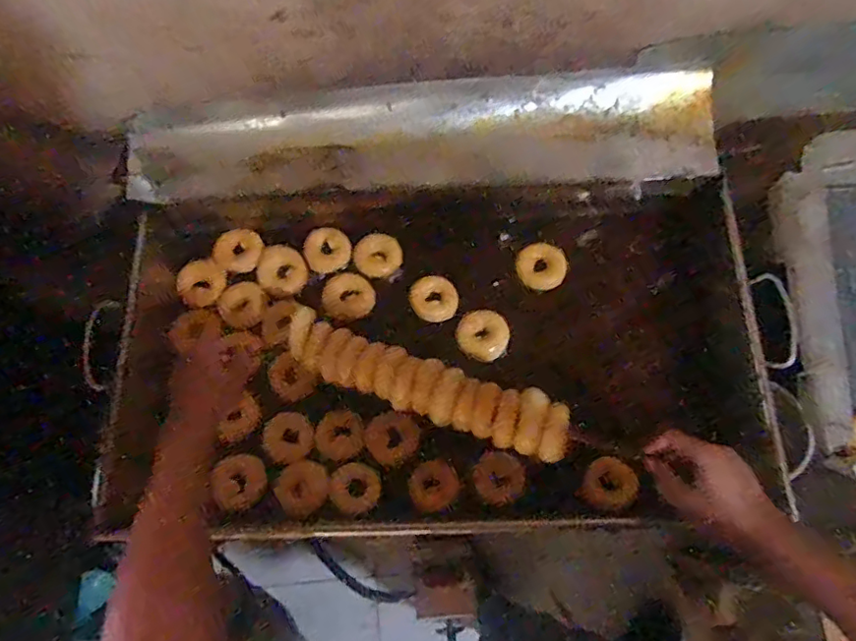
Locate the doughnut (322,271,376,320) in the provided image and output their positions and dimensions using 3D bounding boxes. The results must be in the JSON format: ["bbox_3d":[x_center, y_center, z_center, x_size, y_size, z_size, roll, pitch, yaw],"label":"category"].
[{"bbox_3d":[-0.126,-0.040,0.902,0.079,0.022,0.071,5,72,4],"label":"doughnut"}]

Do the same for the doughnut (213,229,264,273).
[{"bbox_3d":[-0.306,-0.113,0.915,0.069,0.021,0.071,-1,72,2],"label":"doughnut"}]

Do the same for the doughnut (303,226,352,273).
[{"bbox_3d":[-0.164,-0.116,0.922,0.075,0.020,0.071,-12,72,-1],"label":"doughnut"}]

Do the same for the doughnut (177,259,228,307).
[{"bbox_3d":[-0.356,-0.059,0.889,0.065,0.029,0.073,29,76,11],"label":"doughnut"}]

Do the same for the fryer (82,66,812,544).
[{"bbox_3d":[0.009,-0.025,0.805,0.890,0.183,0.571,-5,72,1],"label":"fryer"}]

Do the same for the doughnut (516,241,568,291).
[{"bbox_3d":[0.178,-0.085,0.882,0.074,0.026,0.070,-1,72,2],"label":"doughnut"}]

